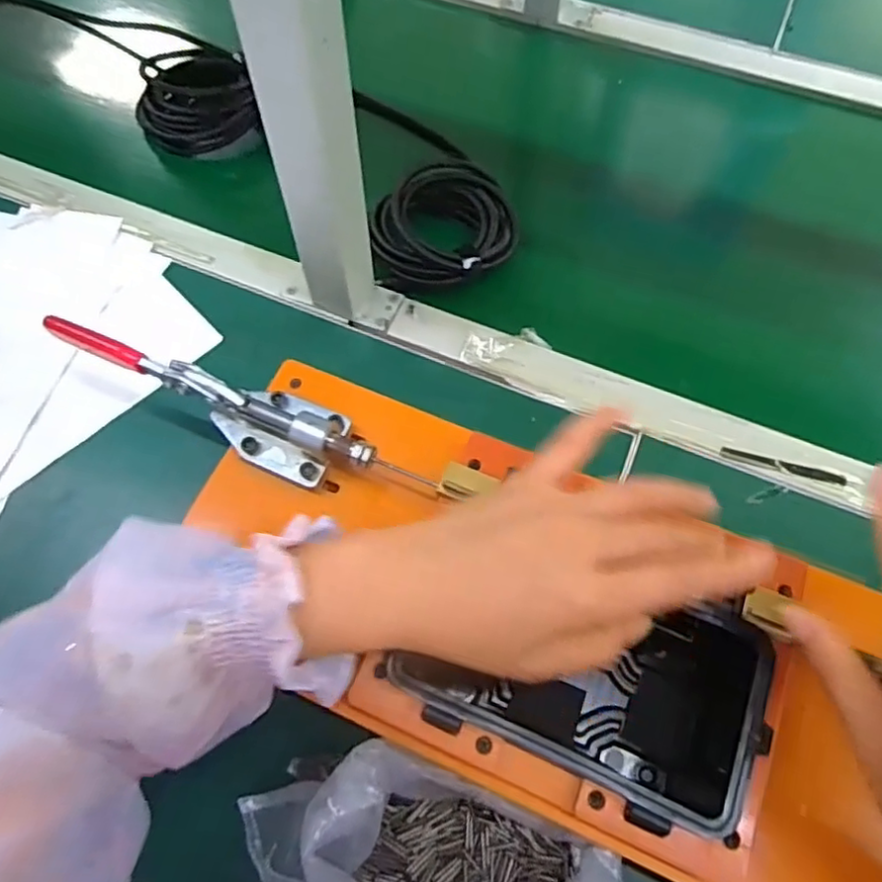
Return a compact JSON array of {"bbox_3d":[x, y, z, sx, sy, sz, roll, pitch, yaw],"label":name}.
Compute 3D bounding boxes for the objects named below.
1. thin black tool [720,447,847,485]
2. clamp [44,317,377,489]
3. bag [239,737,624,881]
[{"bbox_3d":[0.251,0.018,0.468,0.086,0.006,0.008,16,67,7],"label":"thin black tool"},{"bbox_3d":[-0.140,-0.026,0.386,0.218,0.034,0.048,21,67,11],"label":"clamp"},{"bbox_3d":[-0.002,0.232,0.342,0.210,0.060,0.091,20,67,10],"label":"bag"}]

